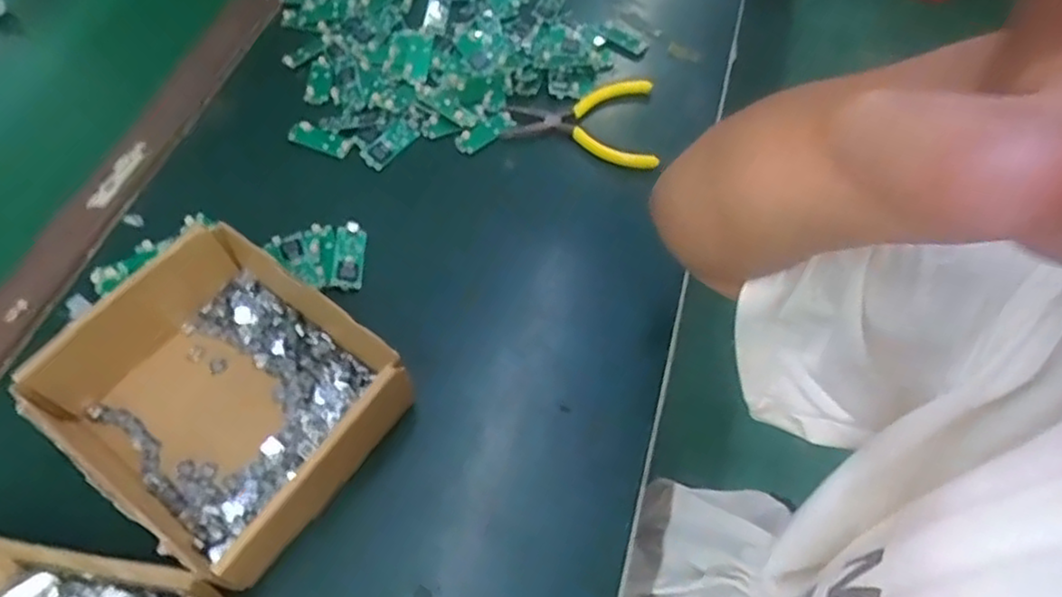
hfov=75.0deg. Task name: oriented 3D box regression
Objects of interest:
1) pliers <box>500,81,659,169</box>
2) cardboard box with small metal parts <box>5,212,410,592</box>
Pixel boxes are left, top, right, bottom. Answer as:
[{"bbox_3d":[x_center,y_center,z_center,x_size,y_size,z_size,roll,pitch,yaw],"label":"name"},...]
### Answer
[{"bbox_3d":[0.044,-0.145,0.545,0.118,0.009,0.086,11,59,8],"label":"pliers"},{"bbox_3d":[-0.180,0.044,0.401,0.173,0.045,0.153,31,64,18],"label":"cardboard box with small metal parts"}]

